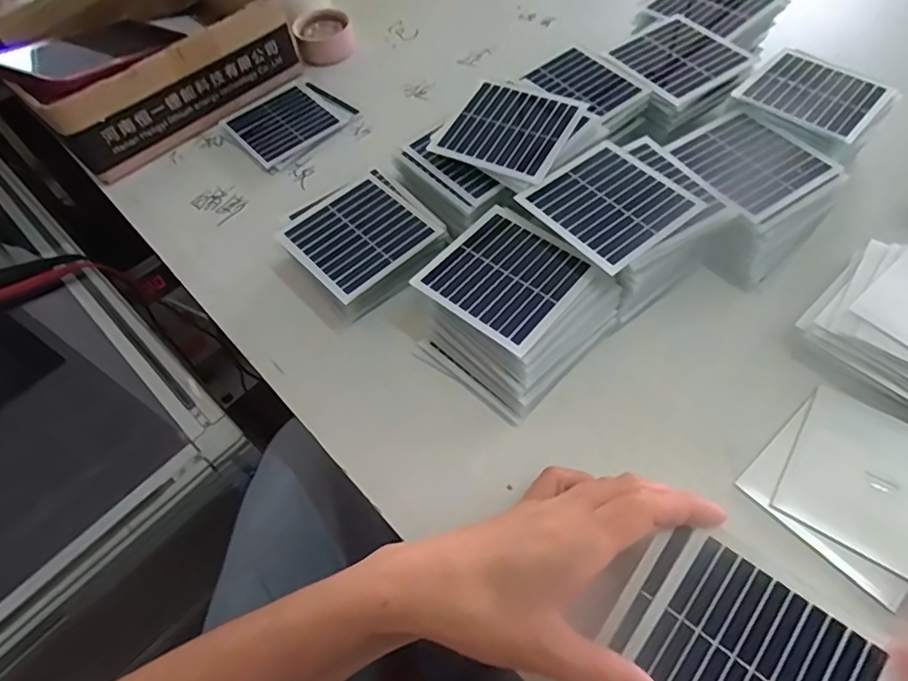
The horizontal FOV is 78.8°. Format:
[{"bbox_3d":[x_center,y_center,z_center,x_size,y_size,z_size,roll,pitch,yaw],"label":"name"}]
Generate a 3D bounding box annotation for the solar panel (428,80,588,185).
[{"bbox_3d":[0.040,-0.158,0.410,0.088,0.006,0.087,21,67,18],"label":"solar panel"}]

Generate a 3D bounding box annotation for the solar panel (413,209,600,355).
[{"bbox_3d":[0.034,-0.043,0.357,0.088,0.004,0.086,35,66,23],"label":"solar panel"}]

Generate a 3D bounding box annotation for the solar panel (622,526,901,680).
[{"bbox_3d":[0.126,0.140,0.234,0.087,0.004,0.087,33,71,24],"label":"solar panel"}]

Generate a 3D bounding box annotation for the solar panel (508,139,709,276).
[{"bbox_3d":[0.105,-0.093,0.372,0.089,0.004,0.088,-36,61,-16],"label":"solar panel"}]

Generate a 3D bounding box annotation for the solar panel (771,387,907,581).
[{"bbox_3d":[0.236,0.079,0.307,0.087,0.004,0.088,30,64,24],"label":"solar panel"}]

